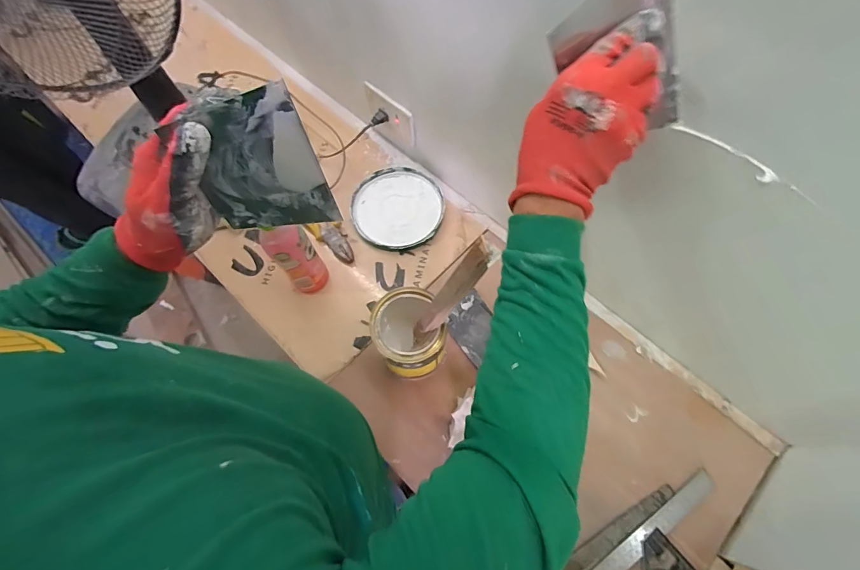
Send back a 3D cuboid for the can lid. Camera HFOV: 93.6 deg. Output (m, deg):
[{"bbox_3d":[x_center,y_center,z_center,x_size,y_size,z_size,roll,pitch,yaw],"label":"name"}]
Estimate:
[{"bbox_3d":[-0.062,-0.145,0.750,0.163,0.015,0.172,0,67,1],"label":"can lid"}]

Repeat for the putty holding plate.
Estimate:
[{"bbox_3d":[-0.139,-0.091,0.330,0.095,0.137,0.004,-13,60,-2],"label":"putty holding plate"}]

